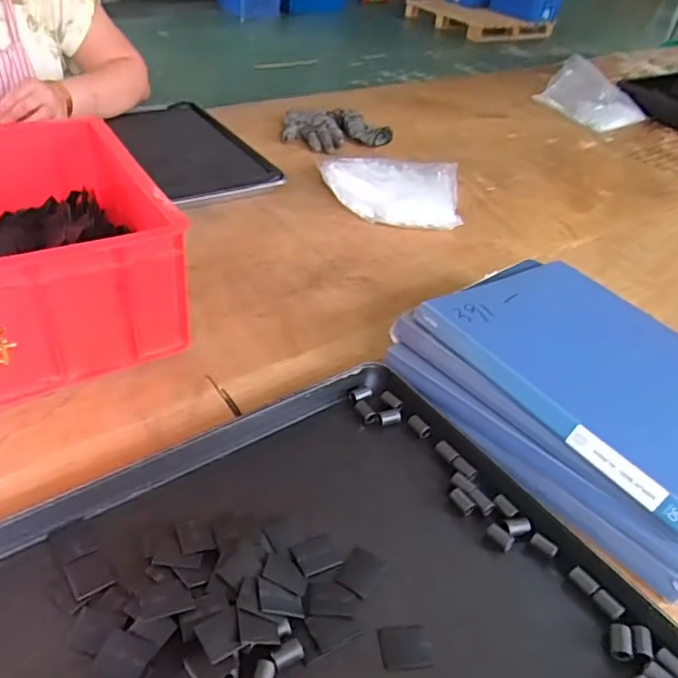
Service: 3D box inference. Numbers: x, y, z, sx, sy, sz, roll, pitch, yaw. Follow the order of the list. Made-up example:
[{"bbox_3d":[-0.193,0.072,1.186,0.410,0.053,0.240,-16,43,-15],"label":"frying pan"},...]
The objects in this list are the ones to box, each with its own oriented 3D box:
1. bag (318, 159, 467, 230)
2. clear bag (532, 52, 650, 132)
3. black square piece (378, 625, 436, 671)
[{"bbox_3d":[0.079,-0.245,0.927,0.220,0.033,0.197,7,39,2],"label":"bag"},{"bbox_3d":[0.594,-0.579,1.364,0.175,0.092,0.217,-20,46,-28],"label":"clear bag"},{"bbox_3d":[0.046,0.209,0.397,0.035,0.004,0.027,-1,40,-8],"label":"black square piece"}]

